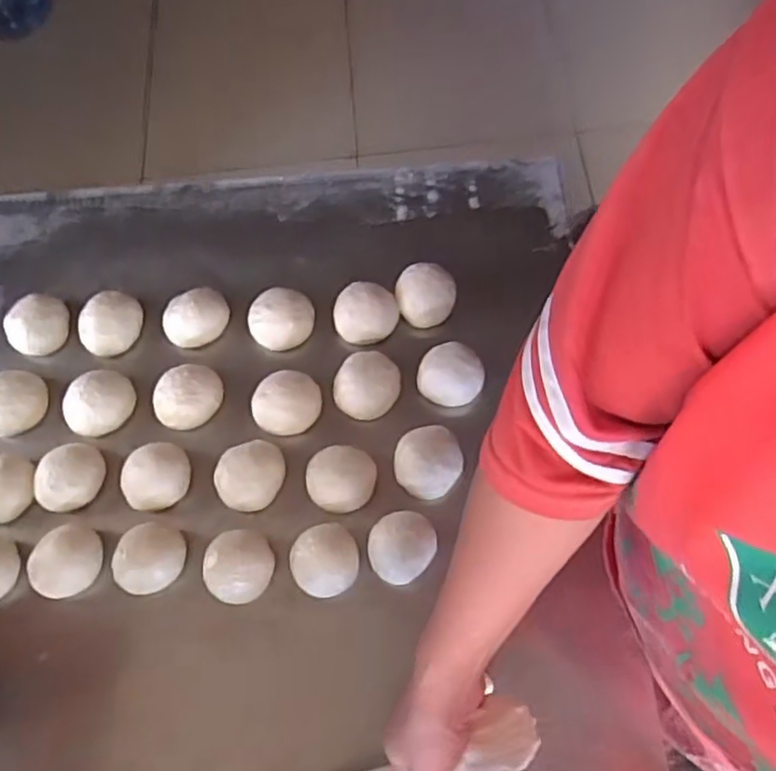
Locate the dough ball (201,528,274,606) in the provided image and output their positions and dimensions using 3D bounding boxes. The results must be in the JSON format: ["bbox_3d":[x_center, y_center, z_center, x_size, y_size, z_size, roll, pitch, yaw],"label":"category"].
[{"bbox_3d":[-0.144,0.173,0.644,0.064,0.042,0.066,-1,66,3],"label":"dough ball"}]

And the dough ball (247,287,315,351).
[{"bbox_3d":[-0.122,-0.078,0.759,0.076,0.046,0.064,-7,66,1],"label":"dough ball"}]

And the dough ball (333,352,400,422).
[{"bbox_3d":[-0.022,0.002,0.715,0.066,0.044,0.064,-1,66,3],"label":"dough ball"}]

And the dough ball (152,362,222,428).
[{"bbox_3d":[-0.218,0.013,0.729,0.076,0.041,0.064,-30,68,-9],"label":"dough ball"}]

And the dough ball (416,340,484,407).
[{"bbox_3d":[0.067,-0.010,0.711,0.065,0.052,0.058,37,74,17],"label":"dough ball"}]

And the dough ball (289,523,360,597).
[{"bbox_3d":[-0.061,0.169,0.646,0.065,0.051,0.061,-1,66,3],"label":"dough ball"}]

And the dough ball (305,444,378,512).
[{"bbox_3d":[-0.047,0.096,0.681,0.070,0.046,0.061,2,67,5],"label":"dough ball"}]

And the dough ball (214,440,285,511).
[{"bbox_3d":[-0.140,0.094,0.694,0.065,0.048,0.075,41,75,18],"label":"dough ball"}]

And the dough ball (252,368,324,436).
[{"bbox_3d":[-0.108,0.021,0.721,0.073,0.045,0.060,-25,67,-7],"label":"dough ball"}]

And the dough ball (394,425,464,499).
[{"bbox_3d":[0.040,0.079,0.677,0.066,0.057,0.067,-1,66,3],"label":"dough ball"}]

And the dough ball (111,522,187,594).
[{"bbox_3d":[-0.234,0.173,0.666,0.059,0.050,0.069,29,71,15],"label":"dough ball"}]

